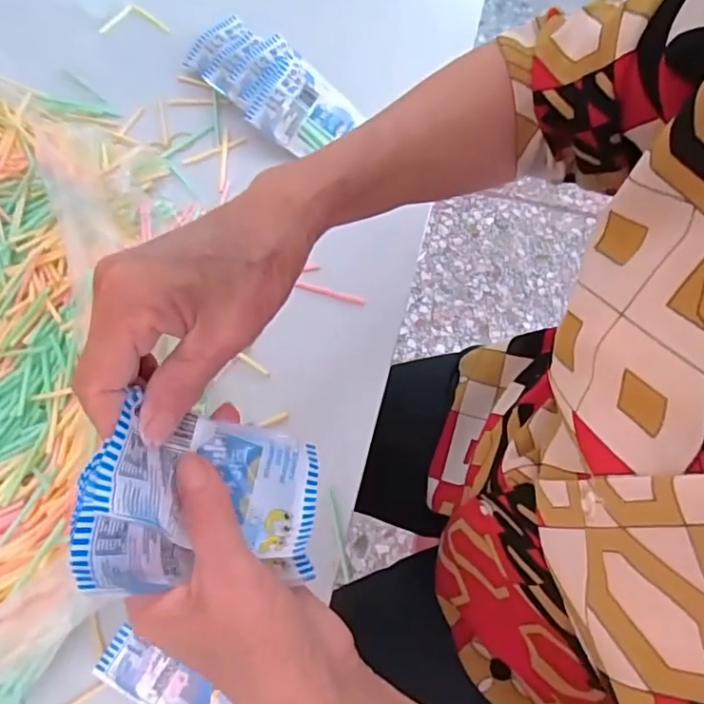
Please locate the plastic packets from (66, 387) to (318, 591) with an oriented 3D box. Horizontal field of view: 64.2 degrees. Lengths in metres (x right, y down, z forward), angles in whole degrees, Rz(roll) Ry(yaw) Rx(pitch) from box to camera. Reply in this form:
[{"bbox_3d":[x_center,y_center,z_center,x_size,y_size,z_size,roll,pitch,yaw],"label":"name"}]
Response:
[{"bbox_3d":[-0.064,0.068,0.242,0.096,0.034,0.072,18,53,-29],"label":"plastic packets"}]

